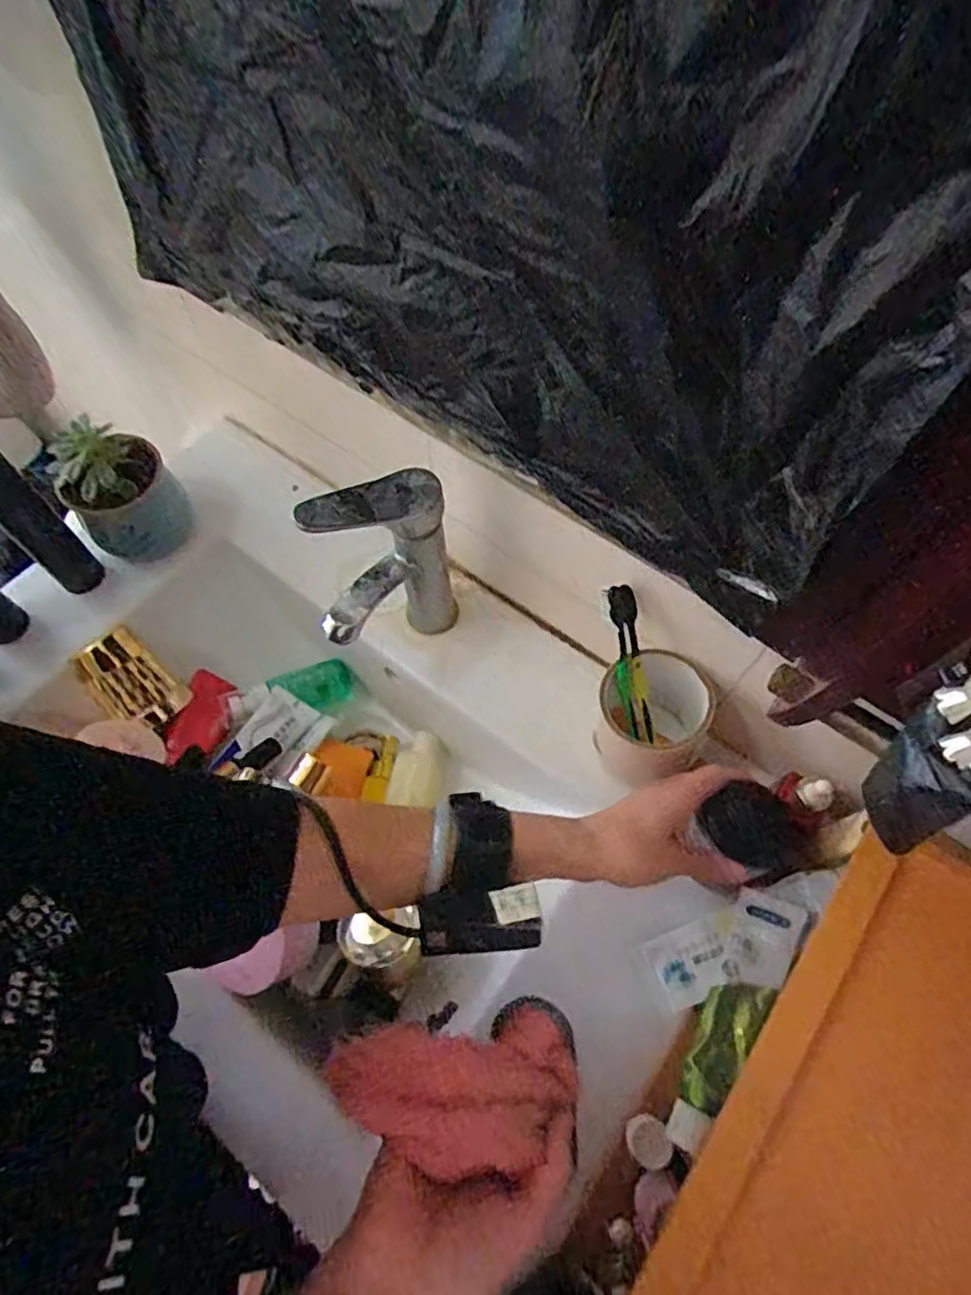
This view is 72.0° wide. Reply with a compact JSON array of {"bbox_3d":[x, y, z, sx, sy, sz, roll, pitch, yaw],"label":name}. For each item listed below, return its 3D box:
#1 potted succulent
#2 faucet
[{"bbox_3d":[-0.337,-0.141,0.628,0.093,0.111,0.085,-34,69,-16],"label":"potted succulent"},{"bbox_3d":[-0.078,-0.057,0.560,0.138,0.209,0.070,-33,69,-15],"label":"faucet"}]

